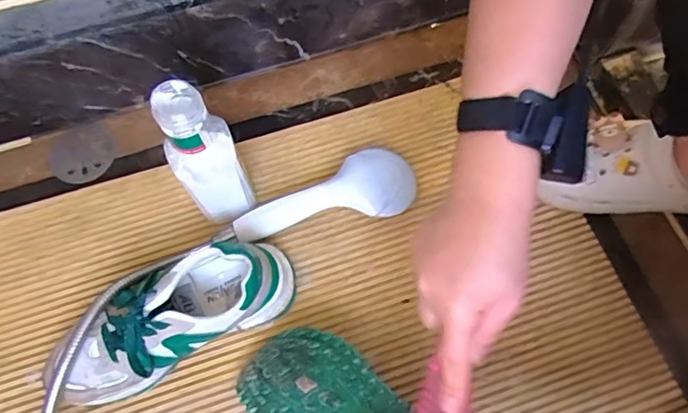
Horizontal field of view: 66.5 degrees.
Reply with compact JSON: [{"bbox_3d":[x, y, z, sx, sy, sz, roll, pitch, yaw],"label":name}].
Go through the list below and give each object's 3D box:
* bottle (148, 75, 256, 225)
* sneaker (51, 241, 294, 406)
[{"bbox_3d":[-0.130,-0.038,0.508,0.060,0.201,0.046,-34,71,-13],"label":"bottle"},{"bbox_3d":[-0.163,0.098,0.500,0.233,0.092,0.094,-25,69,-9],"label":"sneaker"}]

